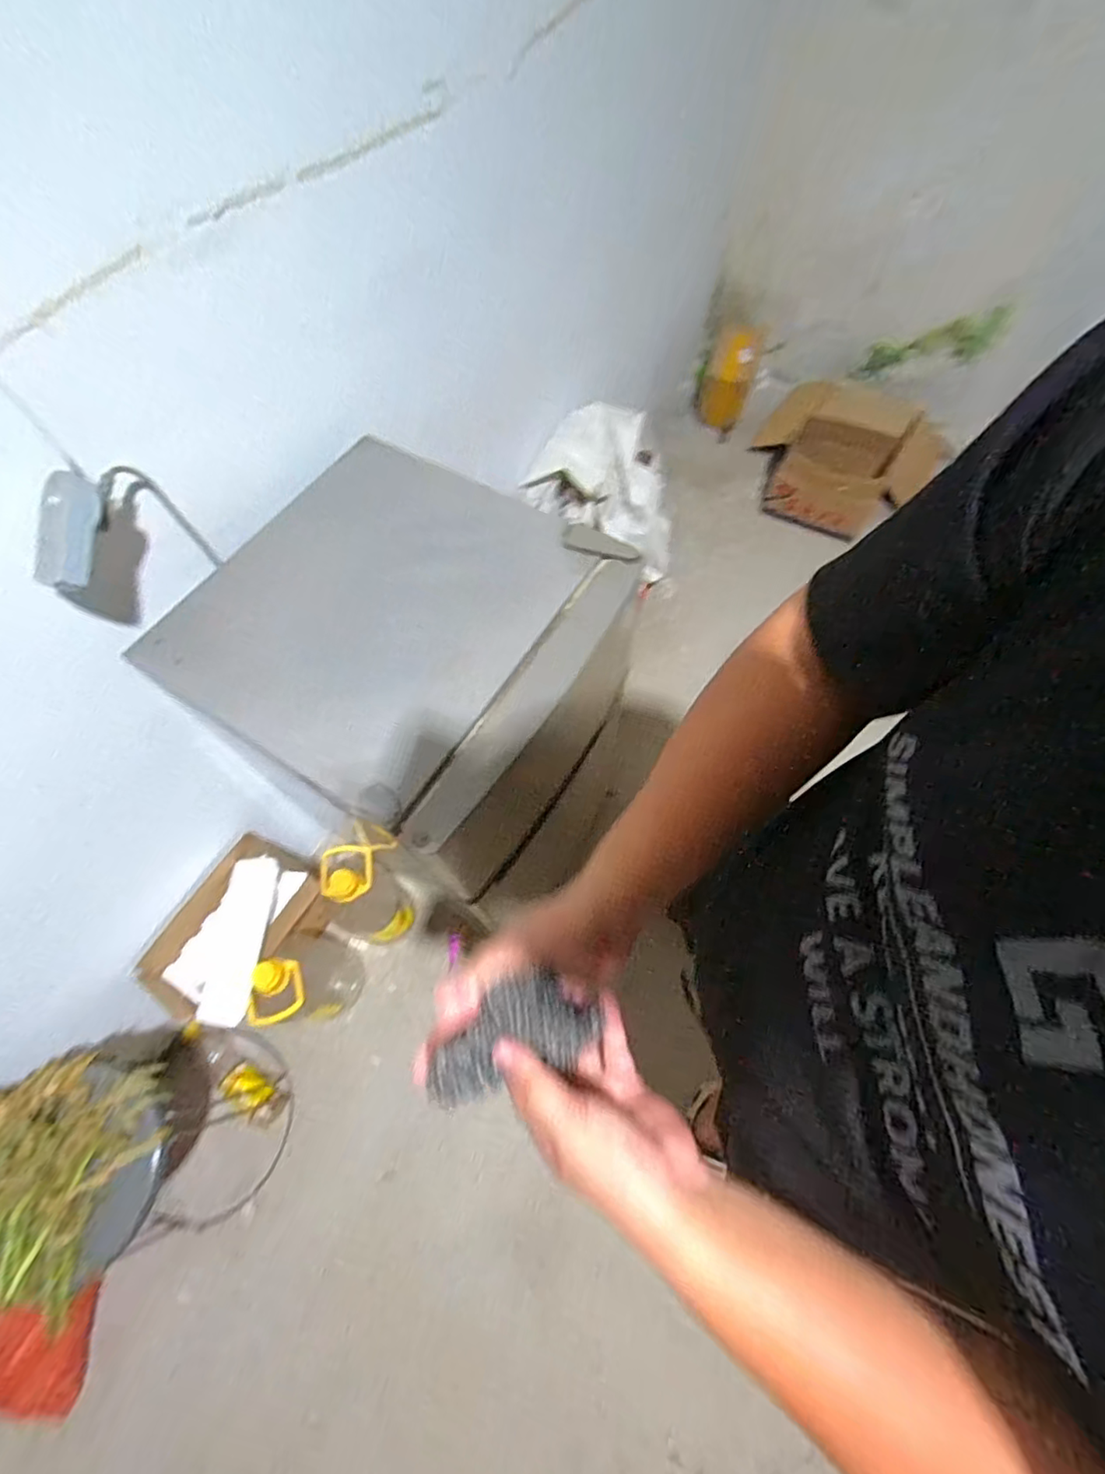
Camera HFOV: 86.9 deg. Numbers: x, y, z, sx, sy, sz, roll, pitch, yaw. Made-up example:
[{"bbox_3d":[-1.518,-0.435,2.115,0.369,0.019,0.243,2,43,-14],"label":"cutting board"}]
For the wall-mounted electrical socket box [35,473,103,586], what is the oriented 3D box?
[{"bbox_3d":[-0.489,-0.208,0.586,0.046,0.024,0.110,10,92,1],"label":"wall-mounted electrical socket box"}]

